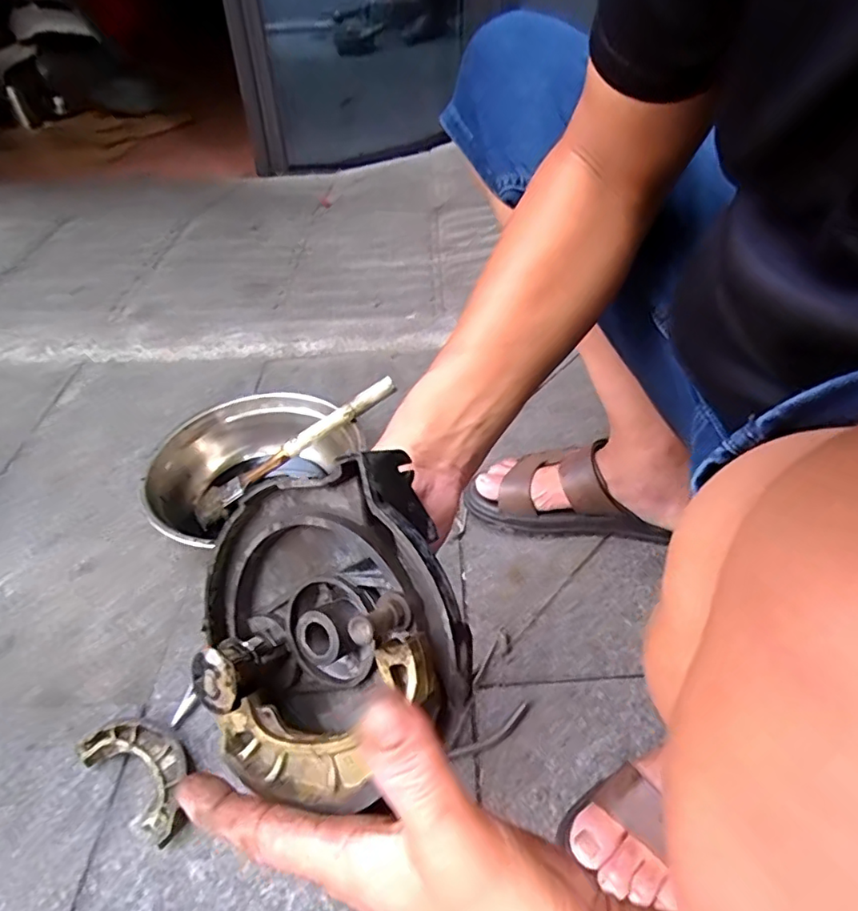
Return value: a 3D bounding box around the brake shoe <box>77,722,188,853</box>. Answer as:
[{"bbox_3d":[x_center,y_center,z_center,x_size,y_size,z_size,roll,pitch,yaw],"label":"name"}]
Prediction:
[{"bbox_3d":[-0.236,0.264,0.476,0.116,0.025,0.054,25,50,25],"label":"brake shoe"}]

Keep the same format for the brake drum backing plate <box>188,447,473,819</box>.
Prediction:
[{"bbox_3d":[-0.050,0.078,0.270,0.135,0.044,0.143,-6,79,31],"label":"brake drum backing plate"}]

